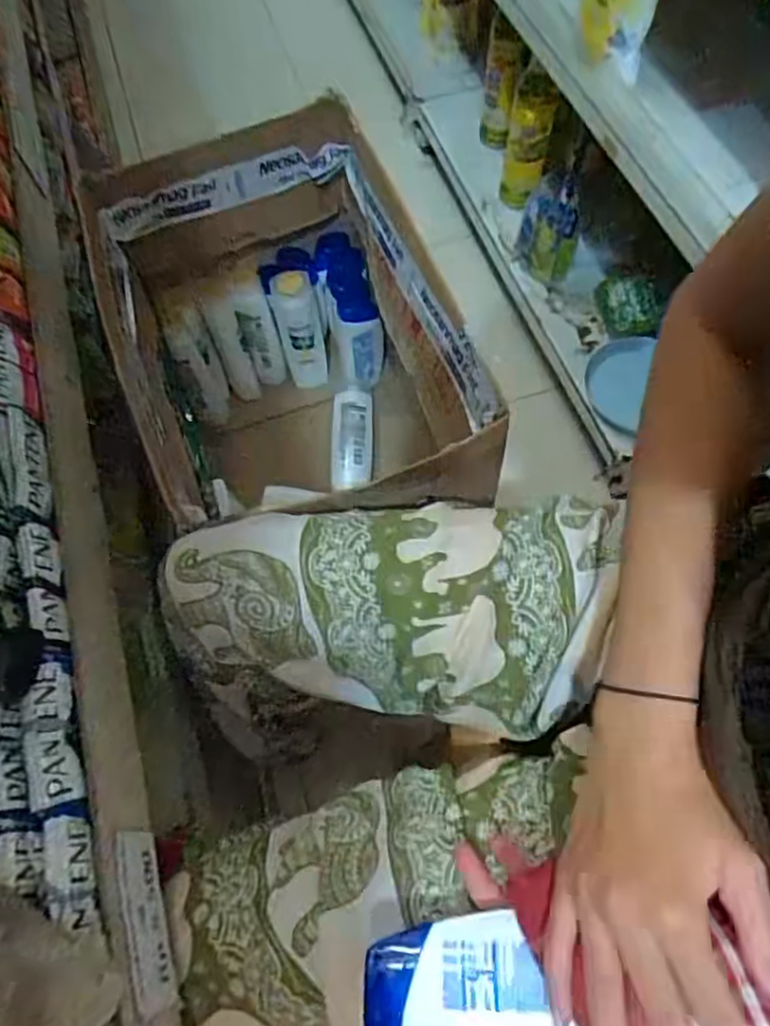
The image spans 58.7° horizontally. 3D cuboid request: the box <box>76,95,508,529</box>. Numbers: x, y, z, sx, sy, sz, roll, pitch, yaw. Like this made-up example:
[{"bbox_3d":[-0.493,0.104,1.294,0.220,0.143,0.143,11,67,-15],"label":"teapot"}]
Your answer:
[{"bbox_3d":[-0.106,-0.134,0.817,0.294,0.401,0.473,-19,65,-7],"label":"box"}]

